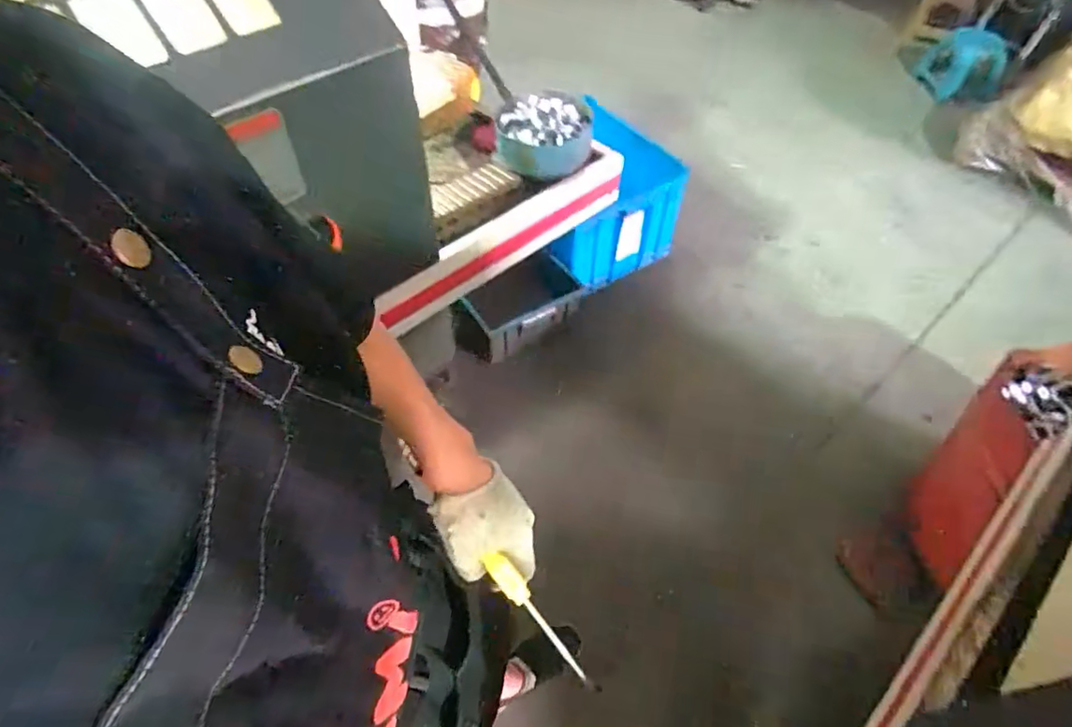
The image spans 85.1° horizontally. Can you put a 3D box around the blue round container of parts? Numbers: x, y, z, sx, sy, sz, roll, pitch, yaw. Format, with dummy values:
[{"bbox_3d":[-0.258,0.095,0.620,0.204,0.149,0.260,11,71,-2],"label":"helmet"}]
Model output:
[{"bbox_3d":[0.017,-0.452,1.182,0.187,0.117,0.150,0,52,1],"label":"blue round container of parts"}]

